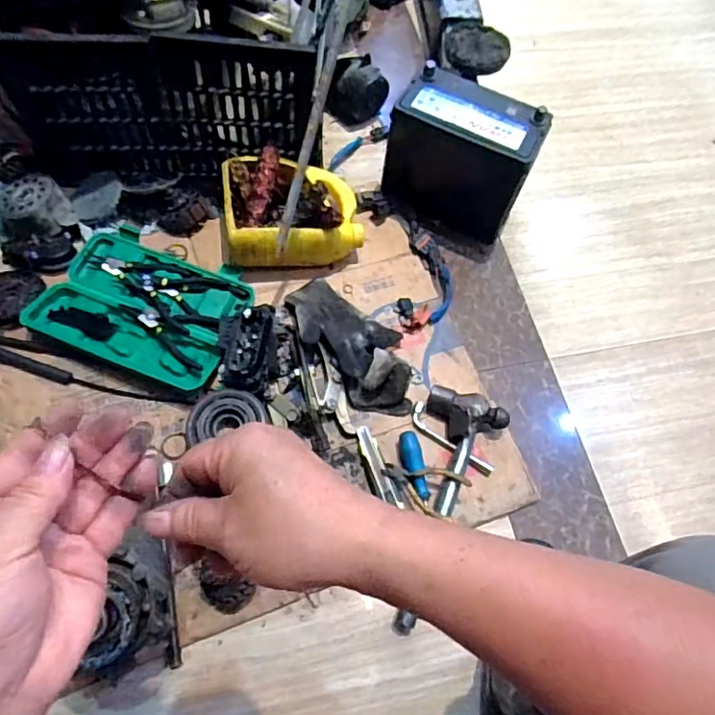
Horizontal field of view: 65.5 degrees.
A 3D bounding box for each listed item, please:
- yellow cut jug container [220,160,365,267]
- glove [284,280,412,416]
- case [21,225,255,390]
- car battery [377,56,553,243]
[{"bbox_3d":[-0.105,-0.239,0.910,0.213,0.116,0.175,-7,64,-7],"label":"yellow cut jug container"},{"bbox_3d":[-0.008,-0.026,0.848,0.260,0.068,0.130,41,68,16],"label":"glove"},{"bbox_3d":[-0.328,-0.088,0.863,0.297,0.030,0.218,22,64,8],"label":"case"},{"bbox_3d":[0.172,-0.329,0.951,0.222,0.211,0.138,28,65,10],"label":"car battery"}]

